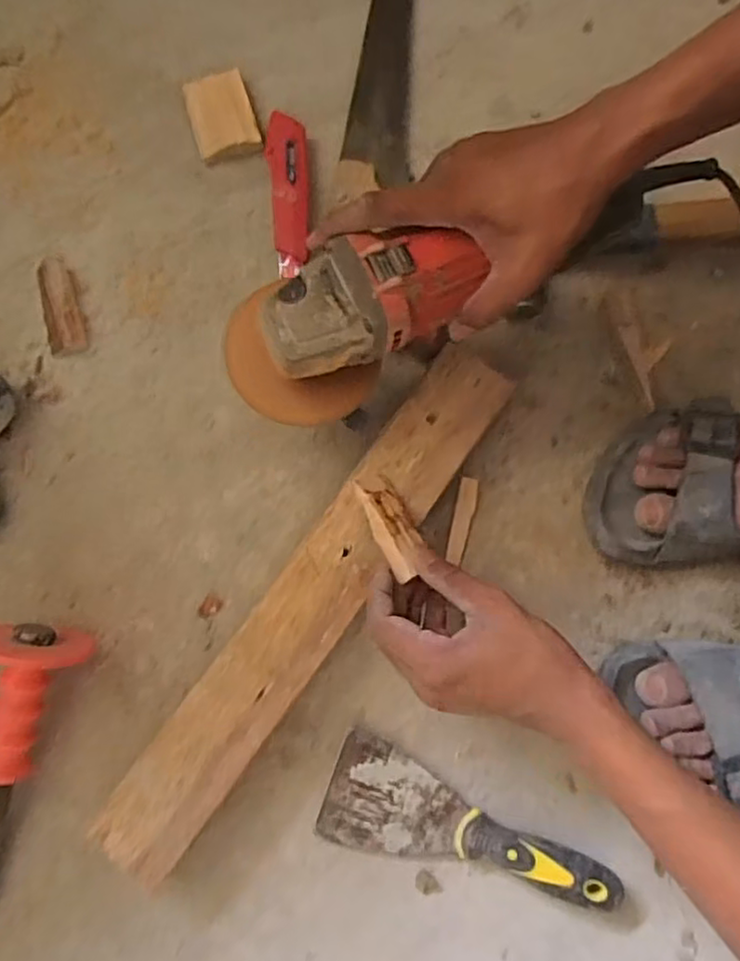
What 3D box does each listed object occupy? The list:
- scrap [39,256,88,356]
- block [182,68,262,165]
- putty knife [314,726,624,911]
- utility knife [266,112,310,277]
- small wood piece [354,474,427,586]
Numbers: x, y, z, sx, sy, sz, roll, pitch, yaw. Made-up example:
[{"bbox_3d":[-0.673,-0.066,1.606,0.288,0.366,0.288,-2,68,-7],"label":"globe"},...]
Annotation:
[{"bbox_3d":[-0.246,-0.140,0.519,0.031,0.018,0.086,-17,79,-3],"label":"scrap"},{"bbox_3d":[-0.123,-0.301,0.543,0.052,0.017,0.074,-17,79,-3],"label":"block"},{"bbox_3d":[0.066,0.233,0.431,0.194,0.024,0.067,18,79,4],"label":"putty knife"},{"bbox_3d":[-0.065,-0.231,0.530,0.031,0.022,0.134,-3,79,-1],"label":"utility knife"},{"bbox_3d":[0.013,0.030,0.427,0.023,0.017,0.072,-24,72,-5],"label":"small wood piece"}]

